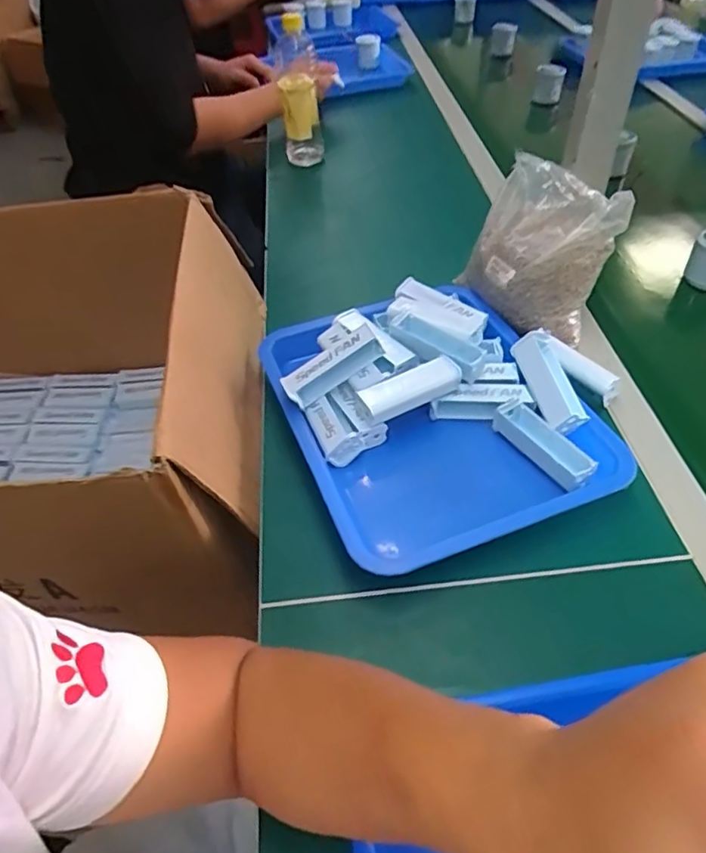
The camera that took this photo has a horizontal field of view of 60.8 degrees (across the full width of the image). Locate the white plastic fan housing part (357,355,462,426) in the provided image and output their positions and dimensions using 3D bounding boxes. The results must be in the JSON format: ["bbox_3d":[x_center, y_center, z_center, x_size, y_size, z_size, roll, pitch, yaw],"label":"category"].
[{"bbox_3d":[0.055,-0.035,0.572,0.099,0.028,0.029,-22,49,-18],"label":"white plastic fan housing part"}]

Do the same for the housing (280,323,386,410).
[{"bbox_3d":[-0.019,-0.058,0.582,0.099,0.026,0.028,-33,50,2],"label":"housing"}]

